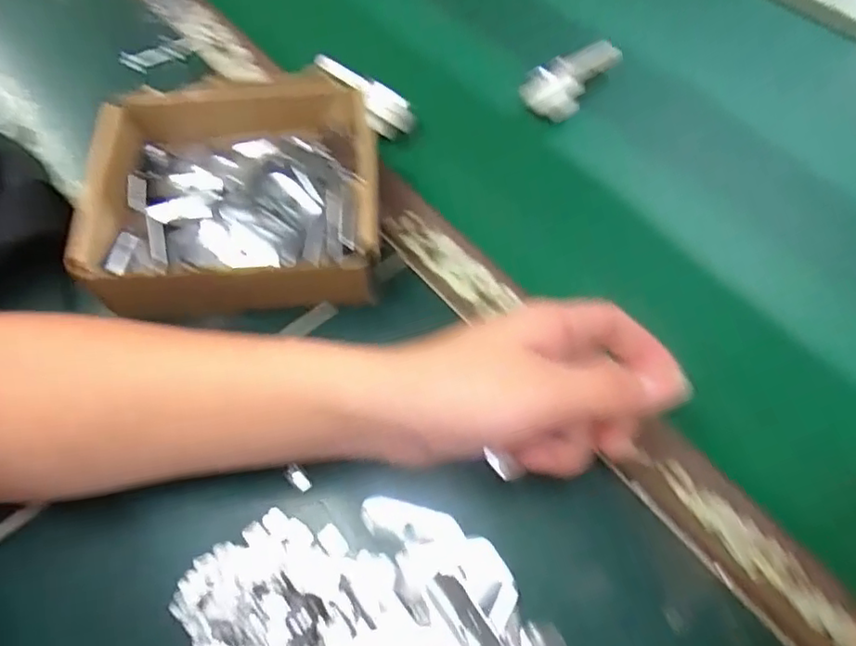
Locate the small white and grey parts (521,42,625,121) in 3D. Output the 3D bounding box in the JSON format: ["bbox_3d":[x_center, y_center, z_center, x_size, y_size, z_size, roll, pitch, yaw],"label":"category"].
[{"bbox_3d":[0.115,-0.190,0.469,0.090,0.037,0.033,-39,65,-18],"label":"small white and grey parts"}]

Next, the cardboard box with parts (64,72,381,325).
[{"bbox_3d":[-0.120,-0.075,0.392,0.175,0.063,0.158,-8,60,-2],"label":"cardboard box with parts"}]

